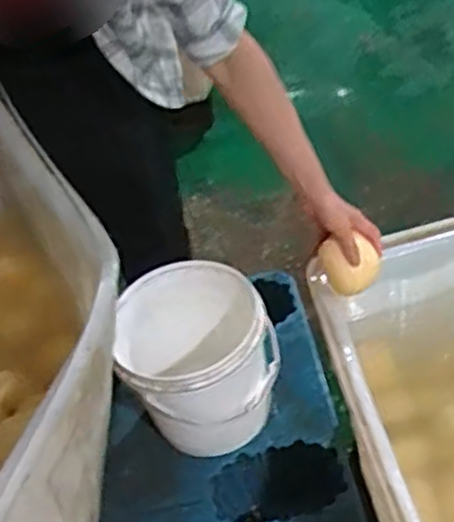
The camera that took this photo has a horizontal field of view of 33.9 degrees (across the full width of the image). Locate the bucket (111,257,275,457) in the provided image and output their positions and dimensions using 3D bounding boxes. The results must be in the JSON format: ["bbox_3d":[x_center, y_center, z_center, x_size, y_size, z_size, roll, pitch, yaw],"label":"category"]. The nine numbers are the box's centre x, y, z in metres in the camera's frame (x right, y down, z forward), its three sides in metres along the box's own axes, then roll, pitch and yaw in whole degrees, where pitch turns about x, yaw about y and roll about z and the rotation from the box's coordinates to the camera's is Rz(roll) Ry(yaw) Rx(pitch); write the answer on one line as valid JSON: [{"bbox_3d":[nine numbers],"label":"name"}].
[{"bbox_3d":[-0.054,0.170,1.369,0.261,0.260,0.275,-6,45,6],"label":"bucket"}]

